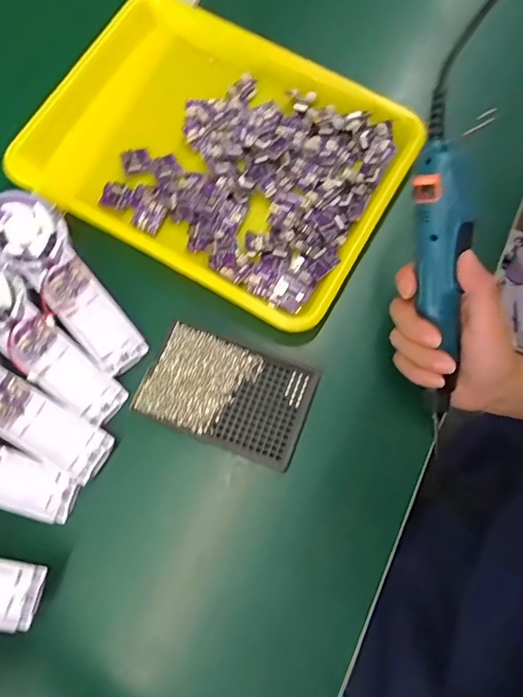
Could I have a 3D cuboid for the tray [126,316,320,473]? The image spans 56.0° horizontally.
[{"bbox_3d":[-0.029,0.038,0.416,0.137,0.013,0.087,20,77,5],"label":"tray"}]

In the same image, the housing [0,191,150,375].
[{"bbox_3d":[-0.169,-0.057,0.431,0.056,0.025,0.176,-40,93,-9],"label":"housing"}]

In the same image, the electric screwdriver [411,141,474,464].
[{"bbox_3d":[0.134,-0.046,0.364,0.029,0.028,0.199,-9,108,-2],"label":"electric screwdriver"}]

